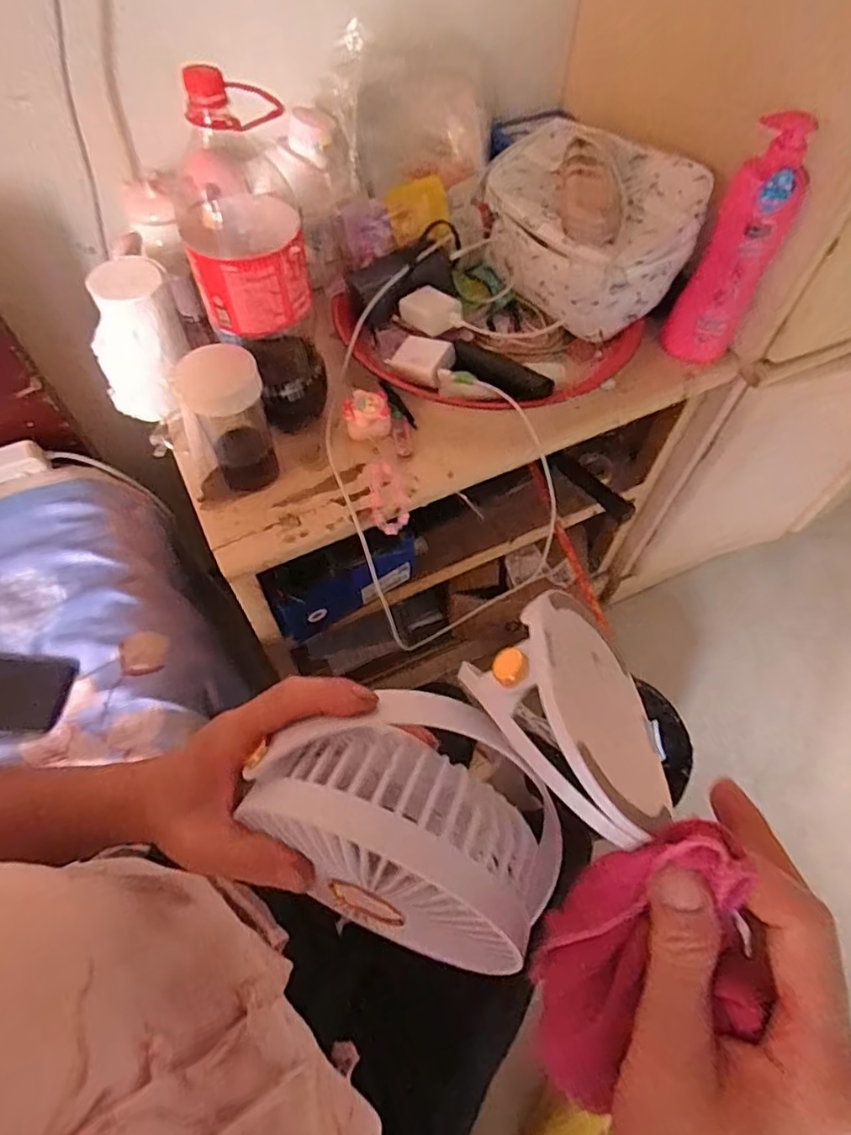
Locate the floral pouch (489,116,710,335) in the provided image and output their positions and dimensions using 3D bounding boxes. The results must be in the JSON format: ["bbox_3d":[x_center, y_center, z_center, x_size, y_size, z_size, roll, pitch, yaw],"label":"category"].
[{"bbox_3d":[0.189,-0.398,0.691,0.231,0.144,0.153,26,63,13],"label":"floral pouch"}]

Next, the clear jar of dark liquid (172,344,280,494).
[{"bbox_3d":[-0.194,-0.143,0.594,0.071,0.148,0.070,1,60,-1],"label":"clear jar of dark liquid"}]

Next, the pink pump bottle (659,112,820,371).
[{"bbox_3d":[0.335,-0.337,0.632,0.076,0.234,0.049,21,62,10],"label":"pink pump bottle"}]

